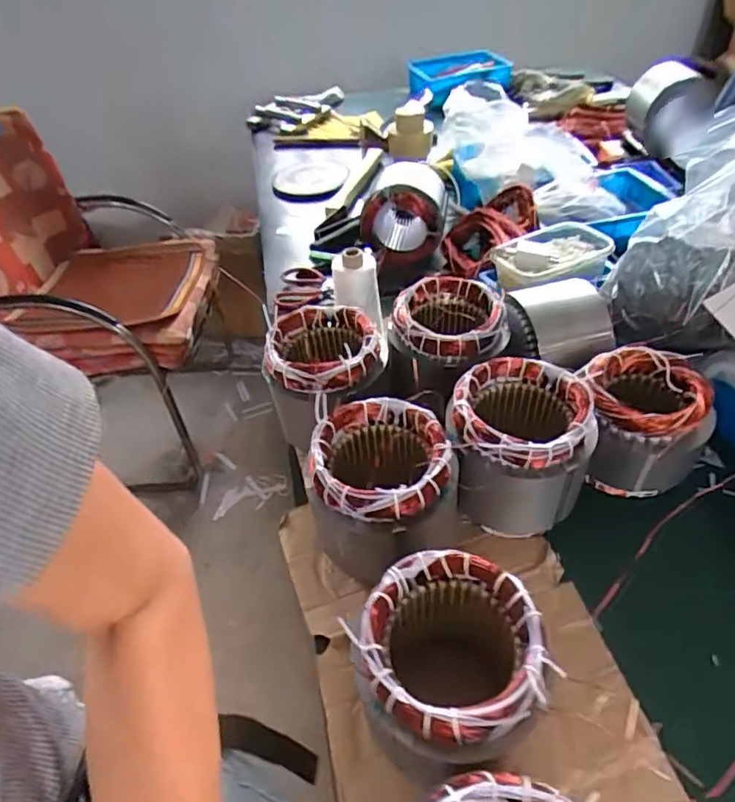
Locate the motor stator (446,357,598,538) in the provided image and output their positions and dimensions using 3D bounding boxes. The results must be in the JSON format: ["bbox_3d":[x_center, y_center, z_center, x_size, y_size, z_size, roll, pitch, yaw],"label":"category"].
[{"bbox_3d":[0.163,0.048,0.627,0.137,0.131,0.142,-5,45,0],"label":"motor stator"}]

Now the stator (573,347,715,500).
[{"bbox_3d":[0.313,0.028,0.662,0.122,0.132,0.130,-2,45,2],"label":"stator"}]

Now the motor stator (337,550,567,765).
[{"bbox_3d":[0.068,0.225,0.474,0.135,0.149,0.142,-2,45,2],"label":"motor stator"}]

